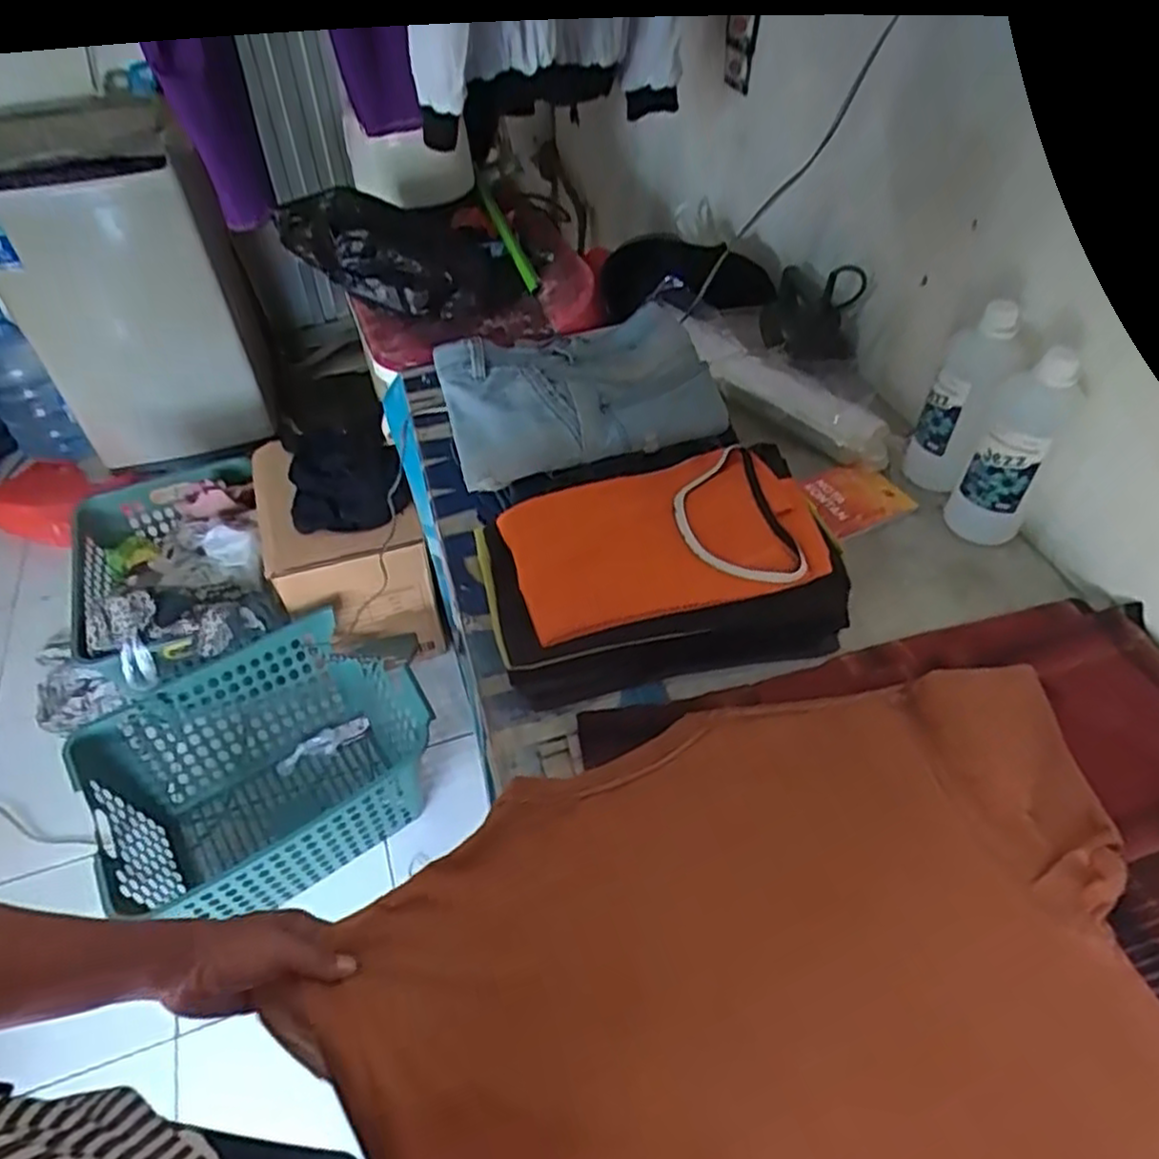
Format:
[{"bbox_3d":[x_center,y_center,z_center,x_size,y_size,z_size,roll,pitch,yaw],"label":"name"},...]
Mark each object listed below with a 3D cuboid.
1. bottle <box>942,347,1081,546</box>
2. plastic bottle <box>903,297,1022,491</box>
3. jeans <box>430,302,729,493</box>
[{"bbox_3d":[0.477,-0.136,0.837,0.081,0.213,0.066,25,53,24],"label":"bottle"},{"bbox_3d":[0.445,-0.207,0.888,0.071,0.214,0.073,21,52,21],"label":"plastic bottle"},{"bbox_3d":[-0.003,-0.227,0.865,0.306,0.068,0.214,-13,48,-12],"label":"jeans"}]

